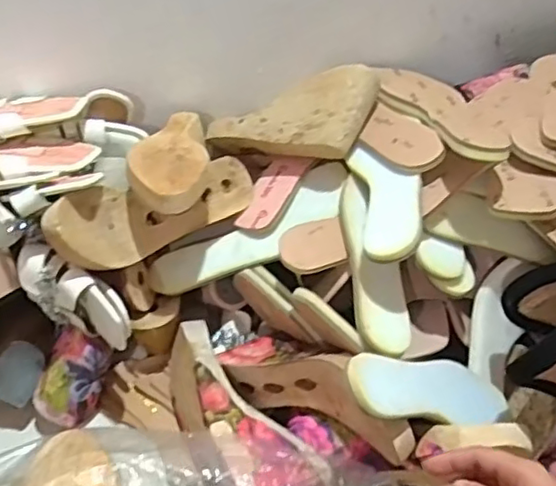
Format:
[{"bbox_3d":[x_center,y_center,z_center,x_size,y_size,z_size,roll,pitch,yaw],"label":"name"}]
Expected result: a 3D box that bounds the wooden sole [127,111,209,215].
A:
[{"bbox_3d":[-0.108,-0.091,0.643,0.076,0.040,0.206,-2,31,-2],"label":"wooden sole"}]

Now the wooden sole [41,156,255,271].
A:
[{"bbox_3d":[-0.122,-0.033,0.625,0.228,0.069,0.063,-20,47,-36],"label":"wooden sole"}]

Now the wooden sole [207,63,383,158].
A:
[{"bbox_3d":[0.007,-0.122,0.678,0.212,0.045,0.088,-9,83,29],"label":"wooden sole"}]

